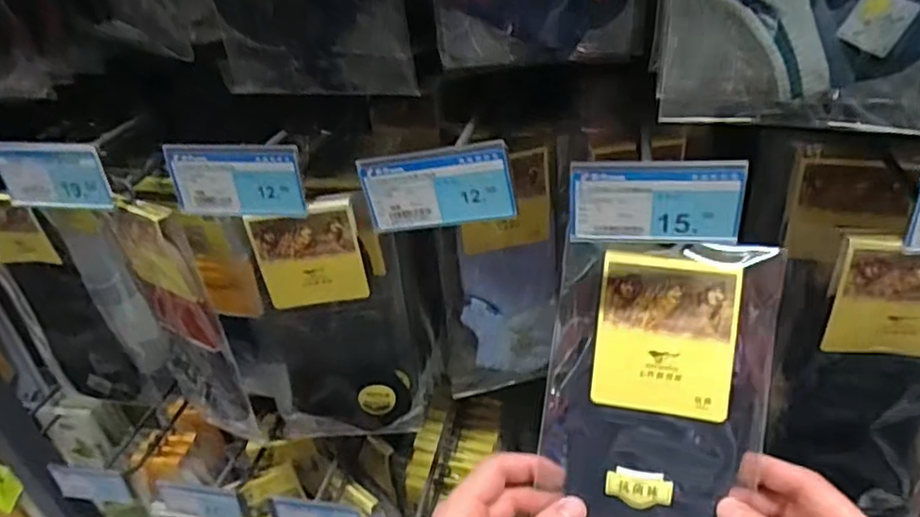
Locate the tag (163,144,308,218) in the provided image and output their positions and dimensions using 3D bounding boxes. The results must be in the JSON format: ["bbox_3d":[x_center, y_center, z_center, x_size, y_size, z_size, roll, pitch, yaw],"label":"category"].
[{"bbox_3d":[-0.128,-0.044,0.373,0.081,0.043,0.008,2,35,12],"label":"tag"}]

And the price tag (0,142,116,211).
[{"bbox_3d":[-0.257,-0.052,0.407,0.077,0.044,0.010,5,35,16],"label":"price tag"}]

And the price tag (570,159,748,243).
[{"bbox_3d":[0.096,-0.028,0.318,0.080,0.042,0.007,2,35,12],"label":"price tag"}]

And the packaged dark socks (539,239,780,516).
[{"bbox_3d":[0.105,0.128,0.370,0.118,0.272,0.012,6,-2,17],"label":"packaged dark socks"}]

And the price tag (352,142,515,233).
[{"bbox_3d":[-0.012,-0.037,0.344,0.082,0.043,0.004,-6,28,16],"label":"price tag"}]

